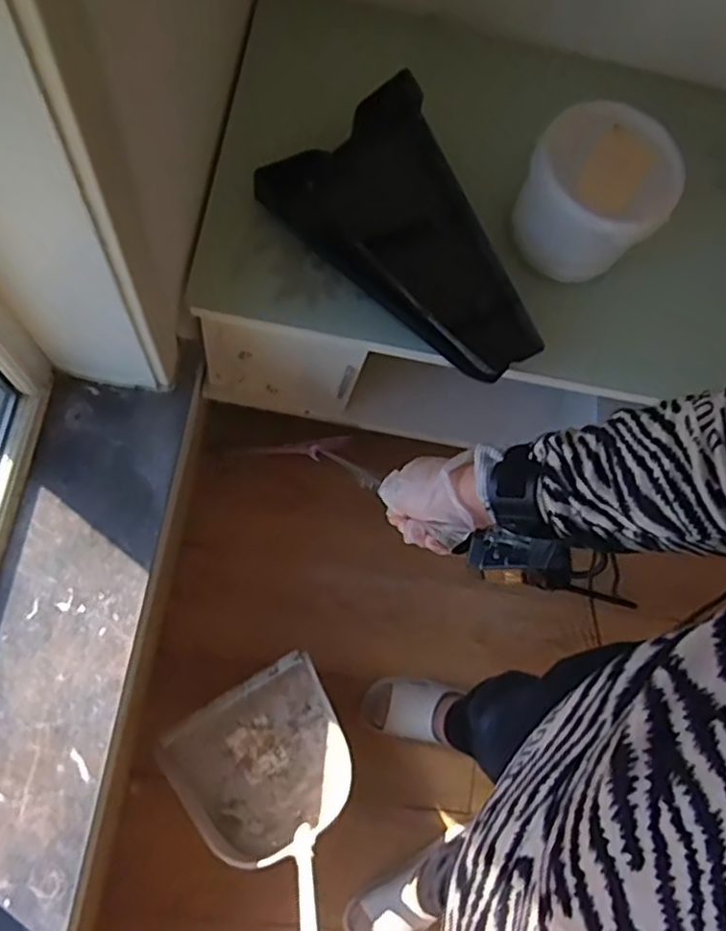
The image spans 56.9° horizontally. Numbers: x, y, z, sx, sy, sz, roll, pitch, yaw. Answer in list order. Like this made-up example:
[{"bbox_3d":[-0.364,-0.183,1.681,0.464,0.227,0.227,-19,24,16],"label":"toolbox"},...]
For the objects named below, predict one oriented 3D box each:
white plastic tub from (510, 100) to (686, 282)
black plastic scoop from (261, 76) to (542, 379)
[{"bbox_3d":[0.329,-0.378,0.949,0.188,0.192,0.156,27,72,8],"label":"white plastic tub"},{"bbox_3d":[0.068,-0.293,0.913,0.252,0.135,0.405,-32,74,-12],"label":"black plastic scoop"}]

